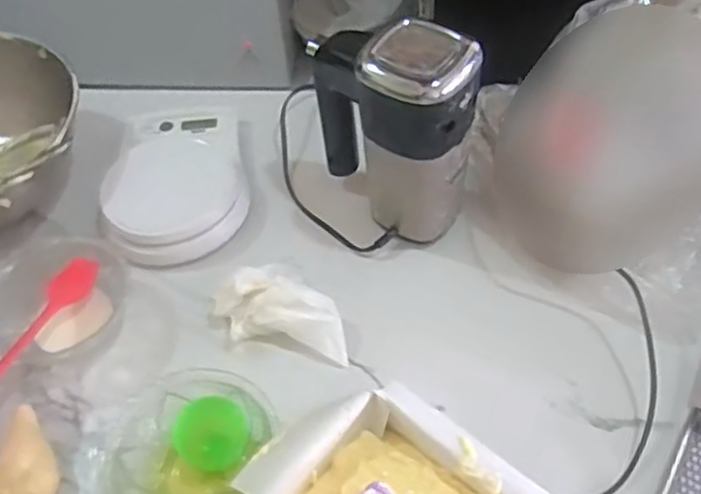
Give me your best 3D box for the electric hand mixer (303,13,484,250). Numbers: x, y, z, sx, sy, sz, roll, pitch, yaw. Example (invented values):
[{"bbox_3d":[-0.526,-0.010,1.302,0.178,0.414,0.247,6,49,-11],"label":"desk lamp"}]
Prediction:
[{"bbox_3d":[0.043,-0.104,0.603,0.087,0.186,0.146,-32,57,-18],"label":"electric hand mixer"}]

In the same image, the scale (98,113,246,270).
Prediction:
[{"bbox_3d":[-0.168,-0.068,0.682,0.131,0.032,0.197,-2,53,4],"label":"scale"}]

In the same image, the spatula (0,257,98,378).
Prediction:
[{"bbox_3d":[-0.266,0.078,0.551,0.029,0.021,0.206,10,41,12],"label":"spatula"}]

